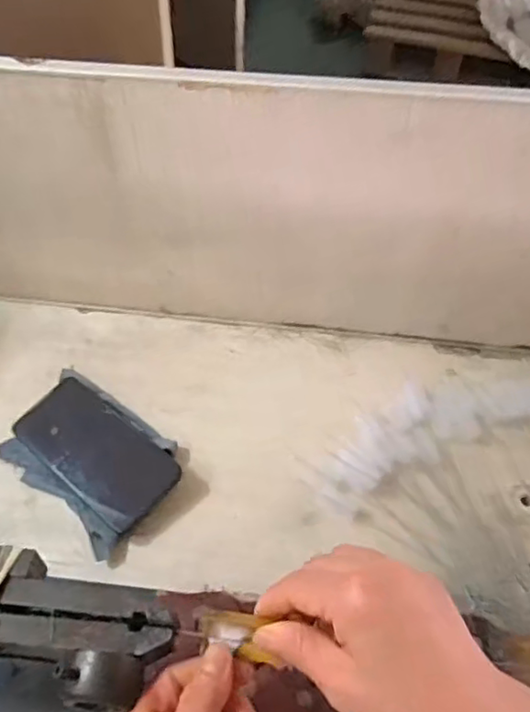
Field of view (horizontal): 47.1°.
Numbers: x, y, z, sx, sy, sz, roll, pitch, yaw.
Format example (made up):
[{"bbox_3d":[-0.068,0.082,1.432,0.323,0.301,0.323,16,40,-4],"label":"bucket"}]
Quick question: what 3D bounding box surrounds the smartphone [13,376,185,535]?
[{"bbox_3d":[-0.157,0.085,0.558,0.158,0.007,0.078,36,69,23],"label":"smartphone"}]

